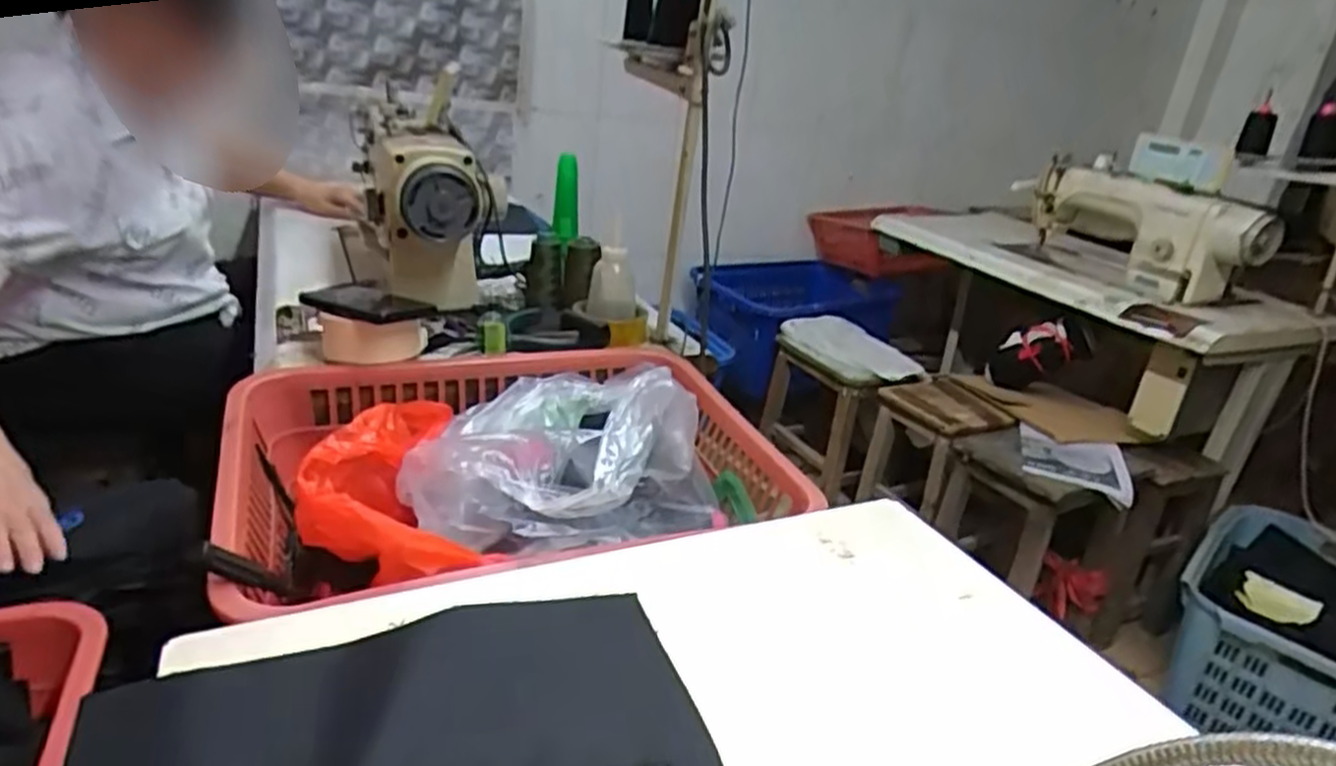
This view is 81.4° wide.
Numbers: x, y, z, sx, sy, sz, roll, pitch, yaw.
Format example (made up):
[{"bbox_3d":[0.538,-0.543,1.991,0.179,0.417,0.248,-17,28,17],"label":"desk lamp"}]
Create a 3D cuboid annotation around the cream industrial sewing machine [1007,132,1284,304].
[{"bbox_3d":[0.984,-0.353,1.648,0.230,0.295,0.531,3,23,-9],"label":"cream industrial sewing machine"}]

